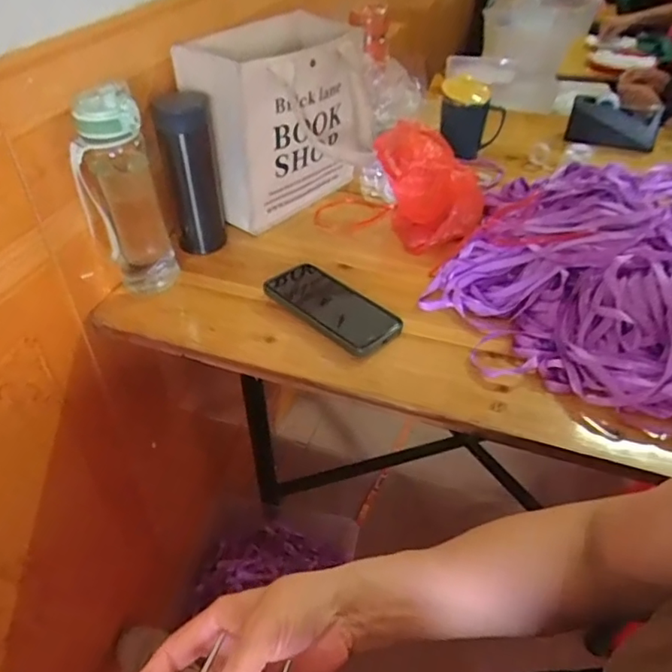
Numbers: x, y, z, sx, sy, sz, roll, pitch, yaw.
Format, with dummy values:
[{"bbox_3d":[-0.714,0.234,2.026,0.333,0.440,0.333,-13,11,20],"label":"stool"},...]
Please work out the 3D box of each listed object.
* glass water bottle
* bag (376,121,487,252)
[{"bbox_3d":[-0.236,-0.154,0.634,0.074,0.232,0.068,-2,41,-2],"label":"glass water bottle"},{"bbox_3d":[0.123,-0.191,0.737,0.141,0.147,0.106,26,48,26],"label":"bag"}]

